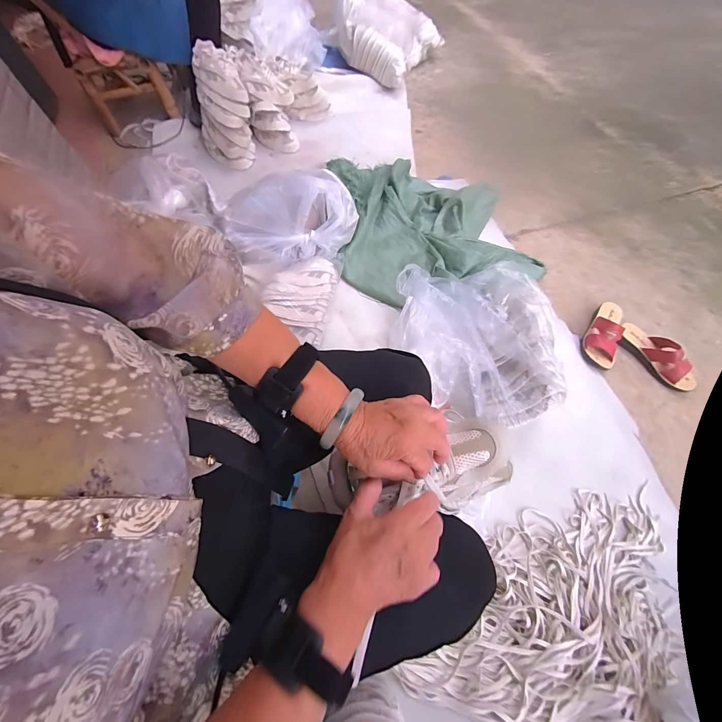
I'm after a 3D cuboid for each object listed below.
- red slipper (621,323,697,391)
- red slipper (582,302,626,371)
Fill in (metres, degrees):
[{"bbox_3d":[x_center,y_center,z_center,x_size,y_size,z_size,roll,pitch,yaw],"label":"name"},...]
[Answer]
[{"bbox_3d":[0.829,-0.018,0.904,0.078,0.074,0.227,-33,69,-16],"label":"red slipper"},{"bbox_3d":[0.691,-0.089,0.924,0.085,0.077,0.229,24,66,10],"label":"red slipper"}]

